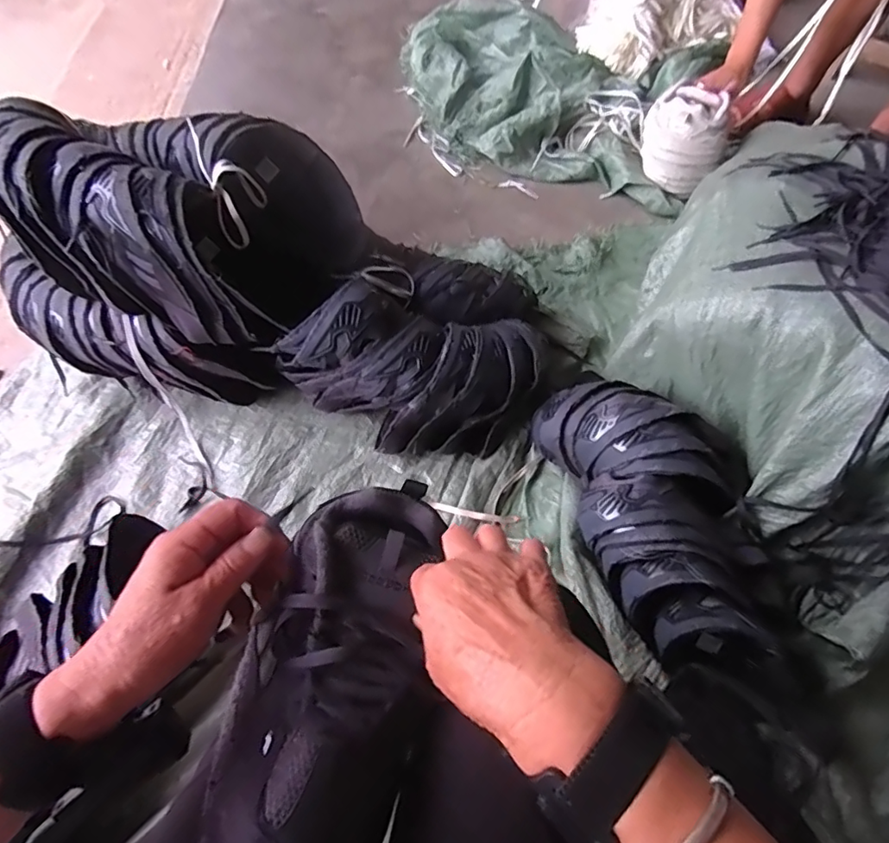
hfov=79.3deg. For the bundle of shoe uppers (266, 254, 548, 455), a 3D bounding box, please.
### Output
[{"bbox_3d":[-0.024,-0.137,0.843,0.355,0.205,0.342,22,64,12],"label":"bundle of shoe uppers"}]

